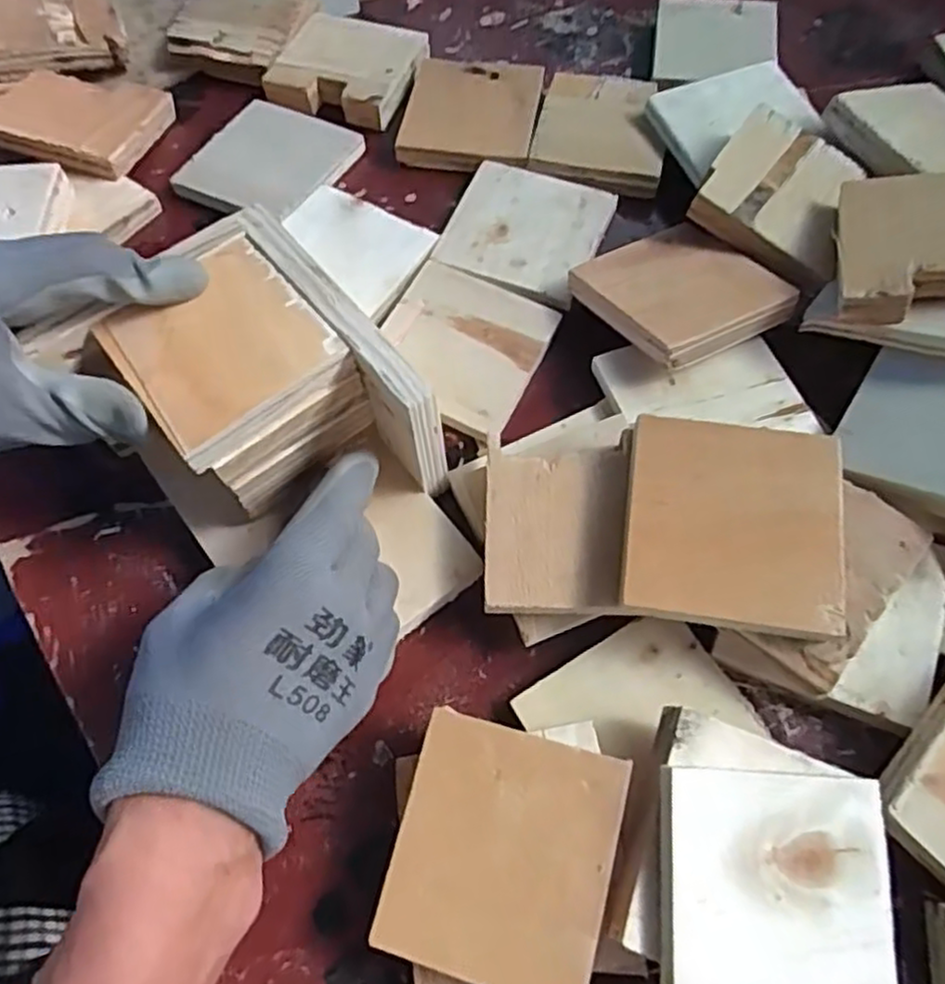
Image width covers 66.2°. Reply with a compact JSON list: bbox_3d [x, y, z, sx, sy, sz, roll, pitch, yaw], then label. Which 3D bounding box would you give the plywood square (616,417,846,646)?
[{"bbox_3d":[0.113,0.013,0.316,0.089,0.008,0.092,6,68,5],"label":"plywood square"}]

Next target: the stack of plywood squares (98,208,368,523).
[{"bbox_3d":[-0.112,-0.058,0.343,0.081,0.058,0.103,-37,70,-14],"label":"stack of plywood squares"}]

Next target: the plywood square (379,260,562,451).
[{"bbox_3d":[-0.008,-0.086,0.416,0.094,0.007,0.094,27,69,13],"label":"plywood square"}]

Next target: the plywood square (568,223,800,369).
[{"bbox_3d":[0.113,-0.110,0.401,0.085,0.018,0.093,-30,53,-16],"label":"plywood square"}]

